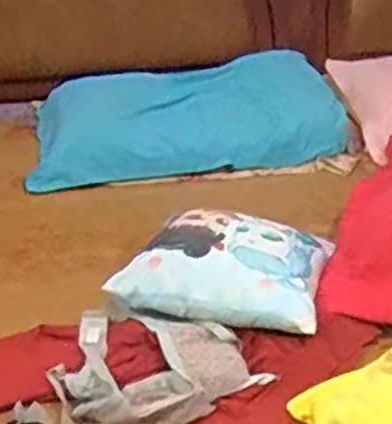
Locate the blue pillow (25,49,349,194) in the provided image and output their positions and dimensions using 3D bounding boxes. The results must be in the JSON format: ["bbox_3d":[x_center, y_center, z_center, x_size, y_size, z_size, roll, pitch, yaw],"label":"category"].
[{"bbox_3d":[-0.026,-0.221,1.654,0.693,0.145,0.365,-6,29,-8],"label":"blue pillow"}]

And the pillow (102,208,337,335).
[{"bbox_3d":[0.053,0.069,1.125,0.299,0.075,0.266,7,30,16],"label":"pillow"}]

